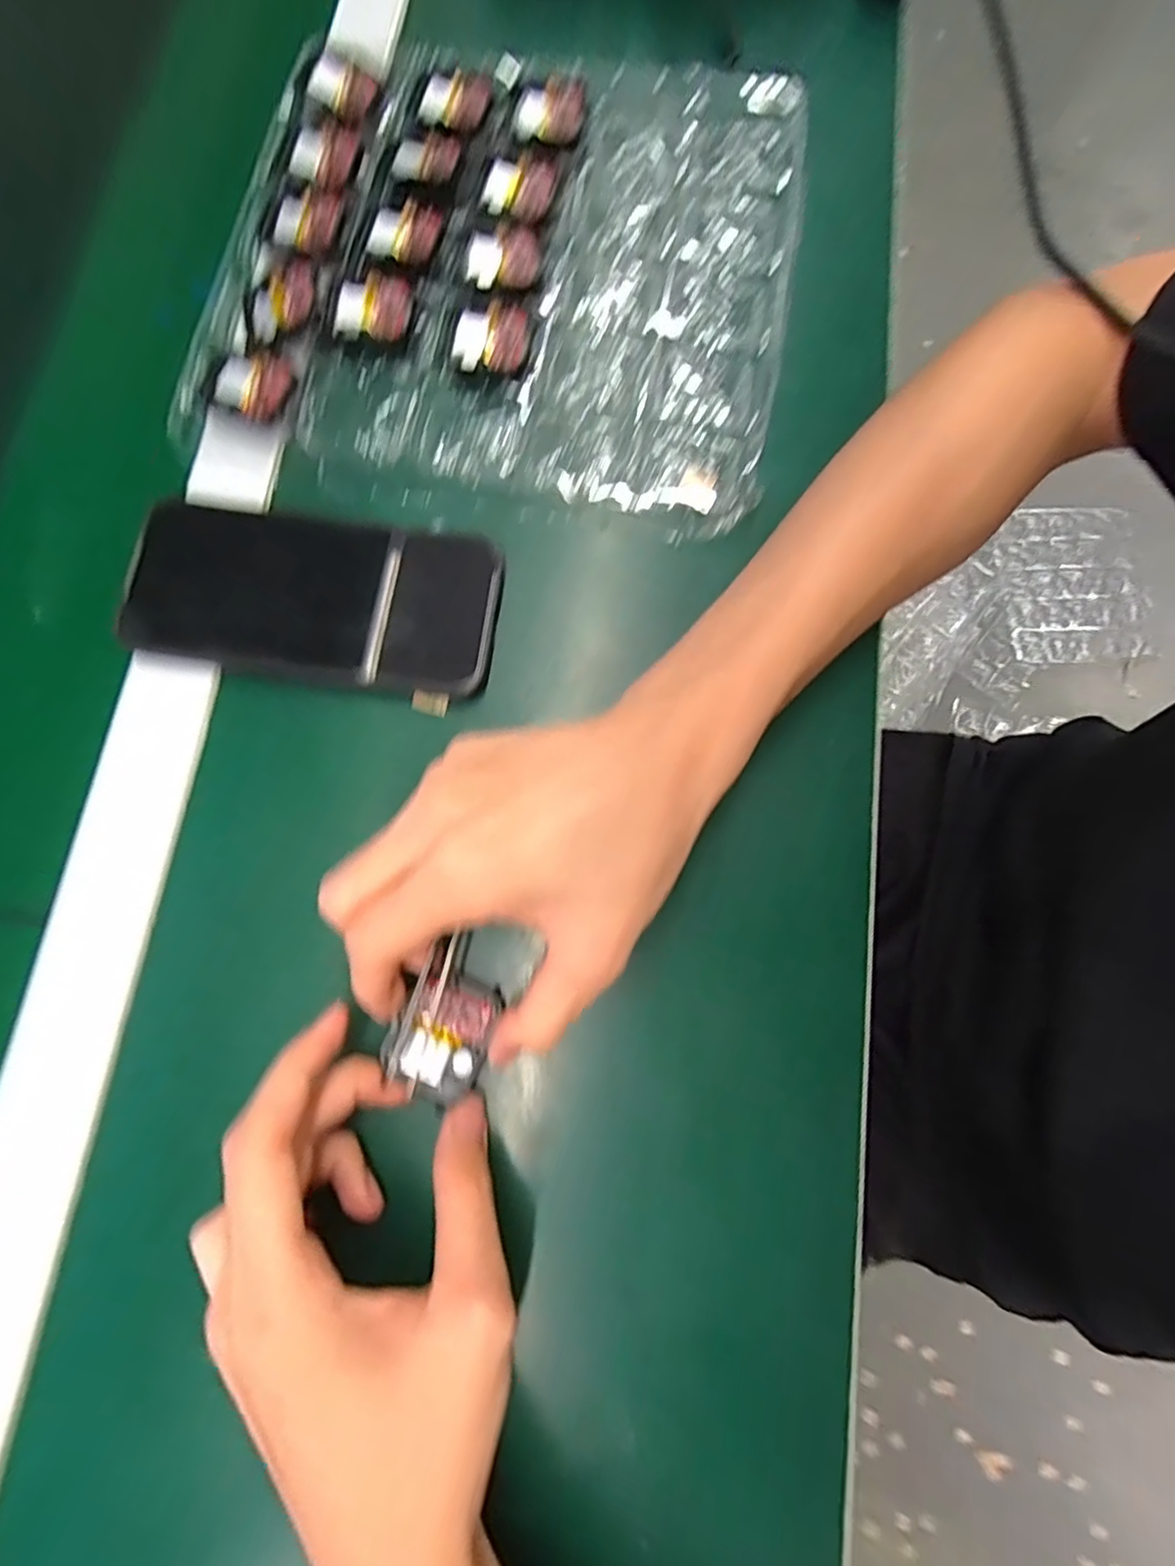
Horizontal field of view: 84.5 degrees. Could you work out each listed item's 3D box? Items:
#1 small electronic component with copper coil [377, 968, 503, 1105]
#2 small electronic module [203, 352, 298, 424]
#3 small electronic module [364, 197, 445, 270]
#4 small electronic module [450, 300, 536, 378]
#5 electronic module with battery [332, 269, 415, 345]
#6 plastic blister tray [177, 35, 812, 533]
[{"bbox_3d":[-0.056,0.097,0.252,0.037,0.007,0.046,18,60,0],"label":"small electronic component with copper coil"},{"bbox_3d":[-0.165,-0.195,0.314,0.043,0.007,0.033,18,78,3],"label":"small electronic module"},{"bbox_3d":[-0.095,-0.280,0.330,0.035,0.010,0.040,10,78,1],"label":"small electronic module"},{"bbox_3d":[-0.047,-0.221,0.322,0.039,0.009,0.037,10,78,1],"label":"small electronic module"},{"bbox_3d":[-0.106,-0.238,0.325,0.036,0.009,0.039,10,78,1],"label":"electronic module with battery"},{"bbox_3d":[-0.041,-0.275,0.334,0.286,0.015,0.275,11,78,2],"label":"plastic blister tray"}]

